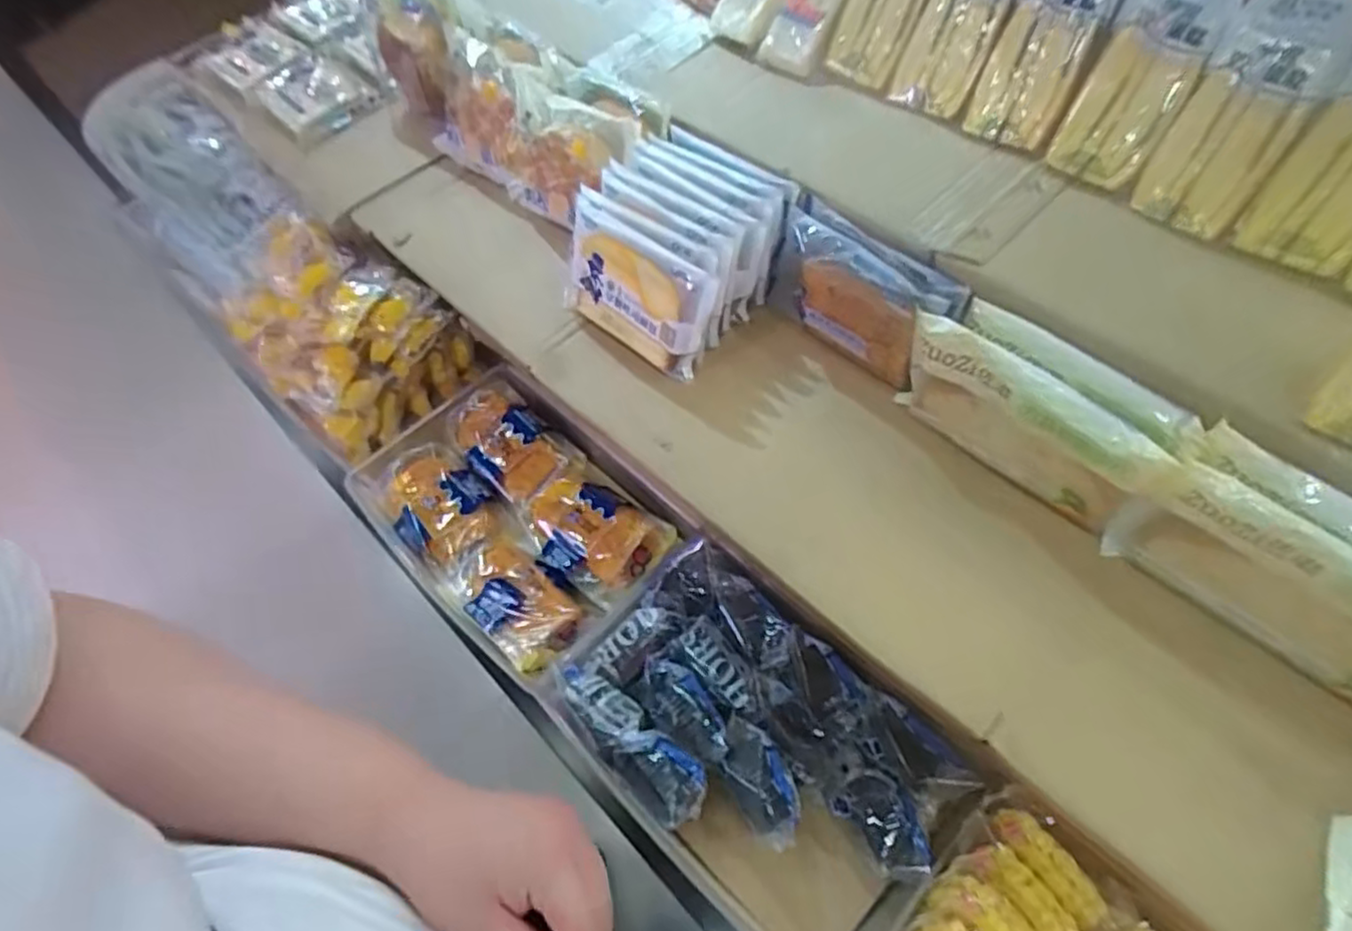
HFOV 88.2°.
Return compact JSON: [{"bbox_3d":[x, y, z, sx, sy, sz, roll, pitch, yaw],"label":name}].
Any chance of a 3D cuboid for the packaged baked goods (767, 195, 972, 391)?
[{"bbox_3d":[0.145,-0.134,0.559,0.048,0.102,0.159,-41,64,-19],"label":"packaged baked goods"}]

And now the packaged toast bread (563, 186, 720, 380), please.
[{"bbox_3d":[-0.037,-0.145,0.573,0.151,0.098,0.023,38,43,24],"label":"packaged toast bread"}]

